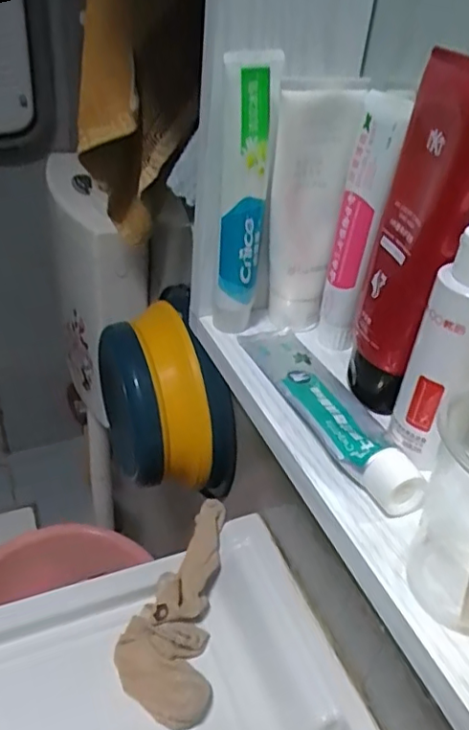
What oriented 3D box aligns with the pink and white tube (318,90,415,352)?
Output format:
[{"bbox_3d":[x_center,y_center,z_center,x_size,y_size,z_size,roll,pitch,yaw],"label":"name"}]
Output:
[{"bbox_3d":[0.079,-0.080,0.367,0.023,0.160,0.035,-16,41,-28],"label":"pink and white tube"}]

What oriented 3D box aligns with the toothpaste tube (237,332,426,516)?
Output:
[{"bbox_3d":[0.052,0.018,0.344,0.045,0.026,0.169,-9,38,-20],"label":"toothpaste tube"}]

